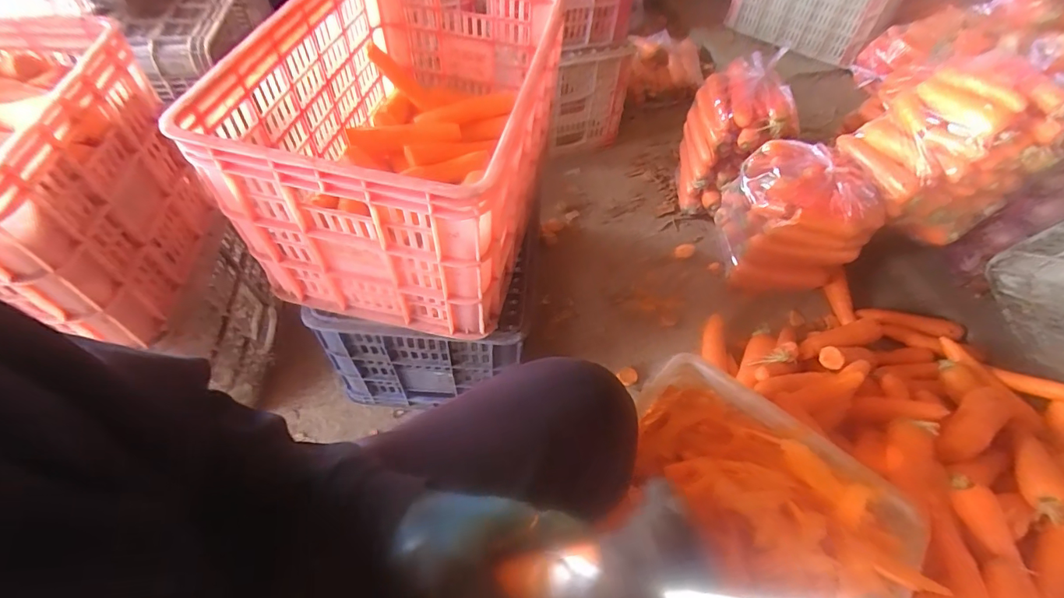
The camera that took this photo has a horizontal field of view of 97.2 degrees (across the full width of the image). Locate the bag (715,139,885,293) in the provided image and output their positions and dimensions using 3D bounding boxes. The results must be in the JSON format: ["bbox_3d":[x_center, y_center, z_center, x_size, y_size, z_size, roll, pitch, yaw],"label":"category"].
[{"bbox_3d":[0.578,-0.179,1.068,0.241,0.290,0.213,9,54,3],"label":"bag"}]

